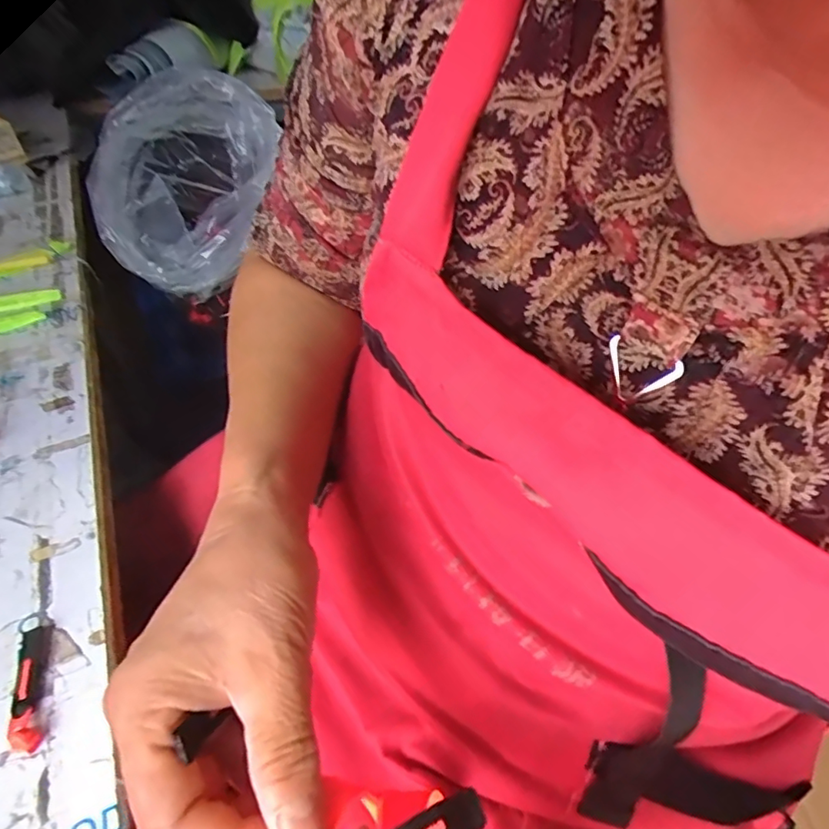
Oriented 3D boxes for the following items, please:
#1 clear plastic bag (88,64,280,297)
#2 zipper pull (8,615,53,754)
[{"bbox_3d":[-0.283,-0.293,0.659,0.213,0.172,0.250,-23,51,-23],"label":"clear plastic bag"},{"bbox_3d":[-0.211,0.145,0.294,0.017,0.007,0.075,-15,48,-16],"label":"zipper pull"}]

